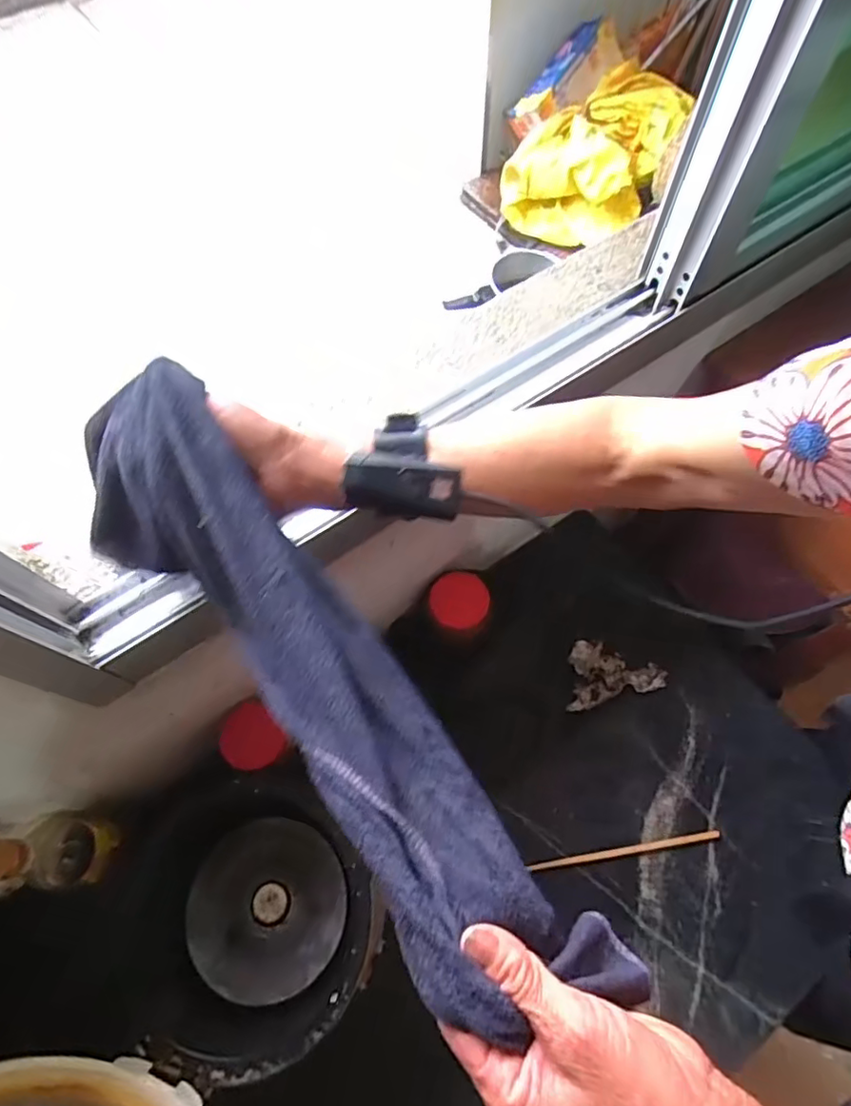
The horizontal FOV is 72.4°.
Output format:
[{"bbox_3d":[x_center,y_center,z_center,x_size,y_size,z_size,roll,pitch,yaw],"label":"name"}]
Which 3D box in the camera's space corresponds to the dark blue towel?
[{"bbox_3d":[-0.068,0.072,0.339,0.100,0.085,0.435,-37,75,-14],"label":"dark blue towel"}]

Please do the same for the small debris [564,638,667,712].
[{"bbox_3d":[0.257,0.171,0.774,0.126,0.021,0.091,8,66,6],"label":"small debris"}]

